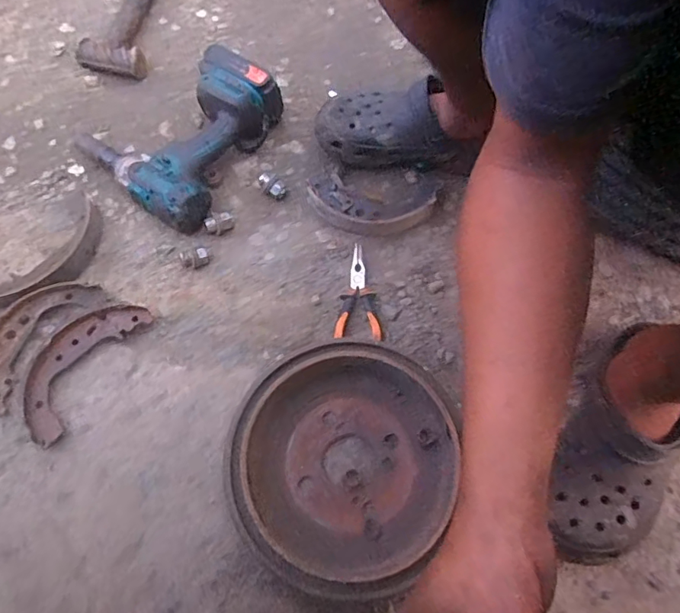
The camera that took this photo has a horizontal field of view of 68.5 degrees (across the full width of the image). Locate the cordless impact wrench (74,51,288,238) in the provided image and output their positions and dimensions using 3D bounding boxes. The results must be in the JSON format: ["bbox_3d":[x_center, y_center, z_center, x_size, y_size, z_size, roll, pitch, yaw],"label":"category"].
[{"bbox_3d":[-0.194,-0.229,0.652,0.232,0.079,0.210,-42,74,-15],"label":"cordless impact wrench"}]

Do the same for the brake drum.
[{"bbox_3d":[0.001,0.152,0.502,0.214,0.073,0.225,-1,70,3],"label":"brake drum"}]

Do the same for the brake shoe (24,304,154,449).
[{"bbox_3d":[-0.291,0.062,0.558,0.067,0.027,0.173,29,74,13],"label":"brake shoe"}]

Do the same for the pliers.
[{"bbox_3d":[0.024,-0.019,0.601,0.052,0.023,0.122,2,70,4],"label":"pliers"}]

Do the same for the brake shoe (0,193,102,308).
[{"bbox_3d":[-0.342,-0.063,0.600,0.078,0.037,0.169,26,69,10],"label":"brake shoe"}]

